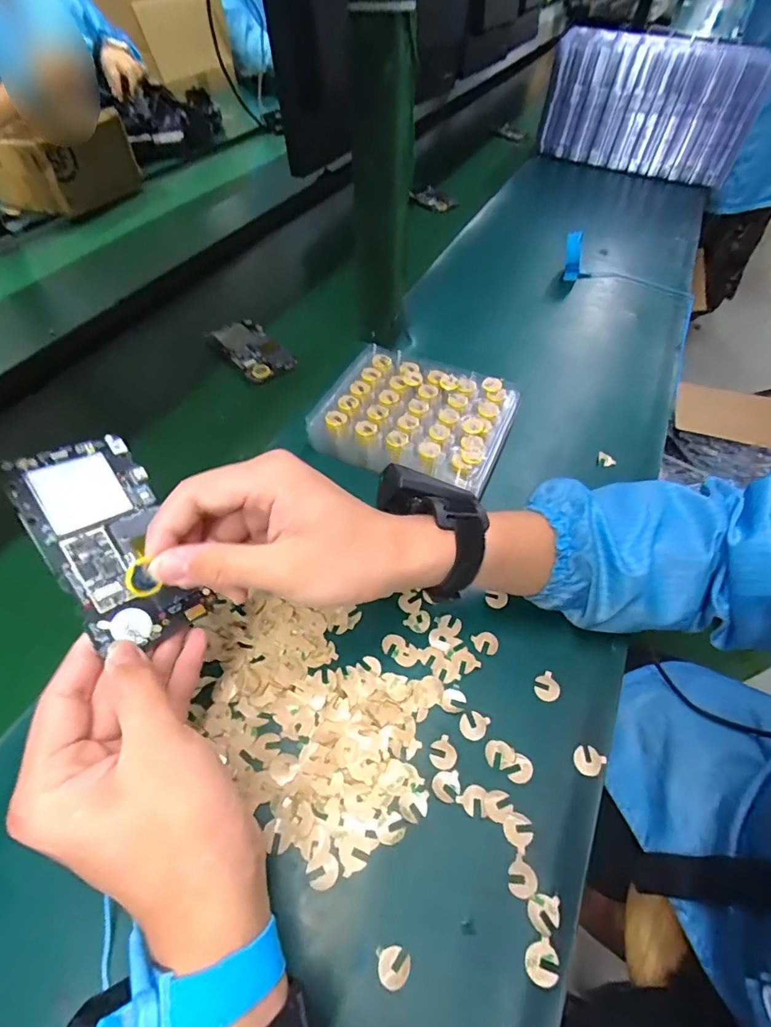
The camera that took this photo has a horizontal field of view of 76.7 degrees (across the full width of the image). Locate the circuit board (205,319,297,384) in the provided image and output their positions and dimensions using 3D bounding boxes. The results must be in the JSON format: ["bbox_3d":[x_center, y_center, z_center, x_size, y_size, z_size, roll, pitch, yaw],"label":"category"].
[{"bbox_3d":[-0.164,-0.202,0.596,0.062,0.012,0.120,-31,58,-24],"label":"circuit board"}]

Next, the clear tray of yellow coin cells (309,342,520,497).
[{"bbox_3d":[0.031,-0.098,0.479,0.176,0.034,0.146,20,53,14],"label":"clear tray of yellow coin cells"}]

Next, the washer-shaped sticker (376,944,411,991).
[{"bbox_3d":[0.004,0.238,0.255,0.017,0.004,0.017,-1,49,-5],"label":"washer-shaped sticker"}]

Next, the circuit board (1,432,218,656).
[{"bbox_3d":[-0.156,0.014,0.278,0.065,0.007,0.123,-30,84,-37],"label":"circuit board"}]

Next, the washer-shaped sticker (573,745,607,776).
[{"bbox_3d":[0.132,0.160,0.317,0.020,0.004,0.017,-31,68,-22],"label":"washer-shaped sticker"}]

